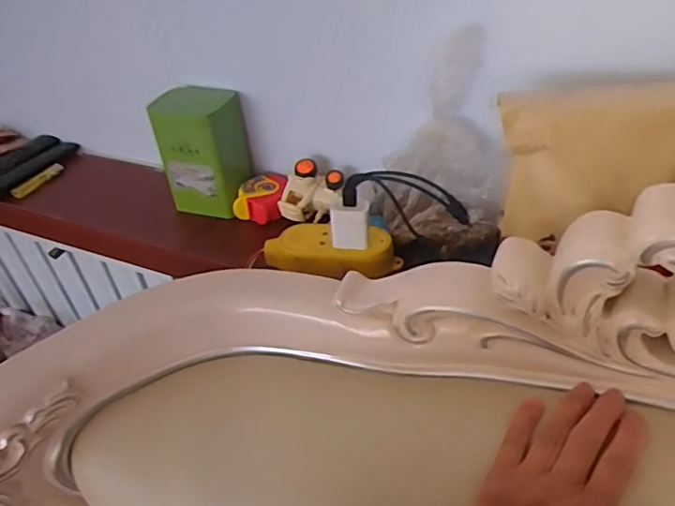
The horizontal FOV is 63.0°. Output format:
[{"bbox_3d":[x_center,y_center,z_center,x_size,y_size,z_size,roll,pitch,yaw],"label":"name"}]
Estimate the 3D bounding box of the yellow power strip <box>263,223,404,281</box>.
[{"bbox_3d":[-0.009,-0.004,0.580,0.140,0.034,0.049,3,42,11],"label":"yellow power strip"}]

